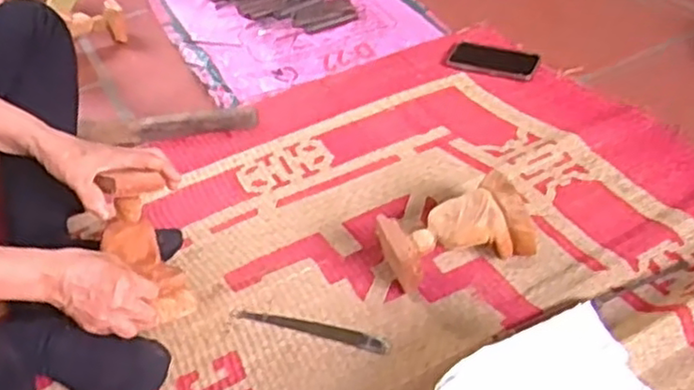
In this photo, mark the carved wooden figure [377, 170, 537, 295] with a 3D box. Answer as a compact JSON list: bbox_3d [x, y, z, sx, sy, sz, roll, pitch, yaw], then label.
[{"bbox_3d":[0.137,0.048,0.851,0.188,0.087,0.086,-15,42,-8],"label":"carved wooden figure"}]

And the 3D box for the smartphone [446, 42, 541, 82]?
[{"bbox_3d":[0.255,-0.236,1.207,0.154,0.004,0.092,12,45,21],"label":"smartphone"}]

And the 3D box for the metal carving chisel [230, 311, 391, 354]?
[{"bbox_3d":[-0.043,0.159,0.822,0.197,0.006,0.022,10,45,19],"label":"metal carving chisel"}]

